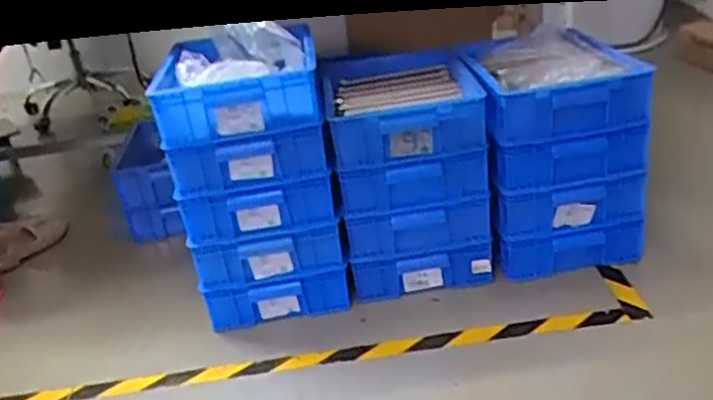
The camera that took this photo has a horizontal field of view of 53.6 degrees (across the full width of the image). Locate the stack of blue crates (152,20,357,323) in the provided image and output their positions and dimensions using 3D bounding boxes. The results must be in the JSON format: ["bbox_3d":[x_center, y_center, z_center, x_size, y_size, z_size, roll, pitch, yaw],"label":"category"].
[{"bbox_3d":[-0.182,-0.027,1.301,0.276,0.518,0.232,-10,26,-3],"label":"stack of blue crates"}]

